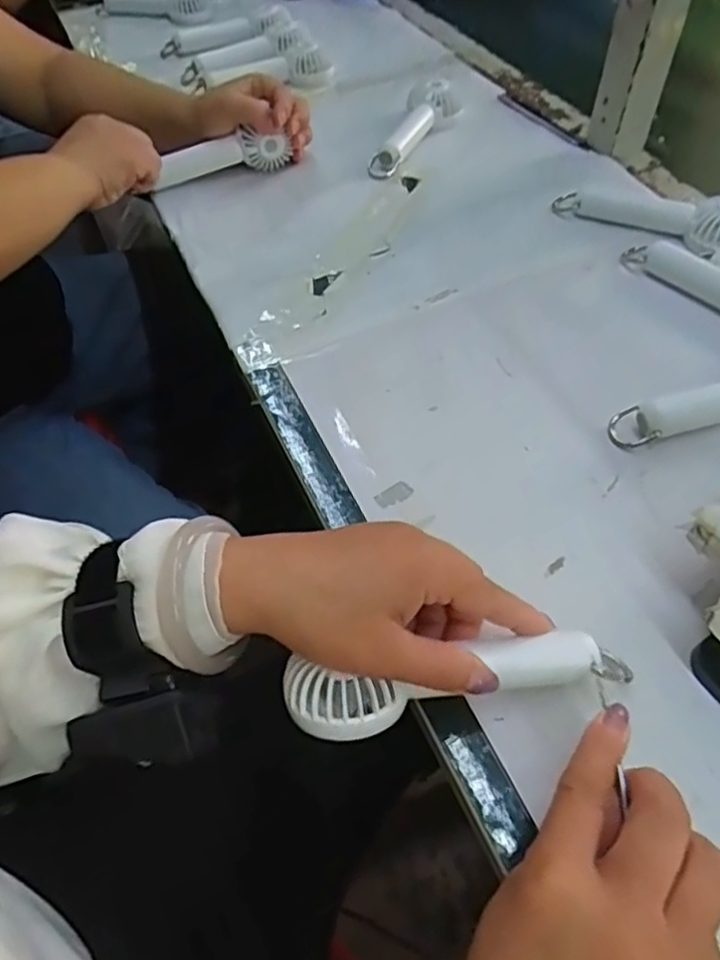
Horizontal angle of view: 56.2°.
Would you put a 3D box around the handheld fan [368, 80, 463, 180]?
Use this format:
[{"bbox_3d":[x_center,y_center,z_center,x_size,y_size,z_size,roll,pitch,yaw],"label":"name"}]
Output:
[{"bbox_3d":[0.056,-0.350,0.669,0.048,0.034,0.154,19,55,16],"label":"handheld fan"}]

